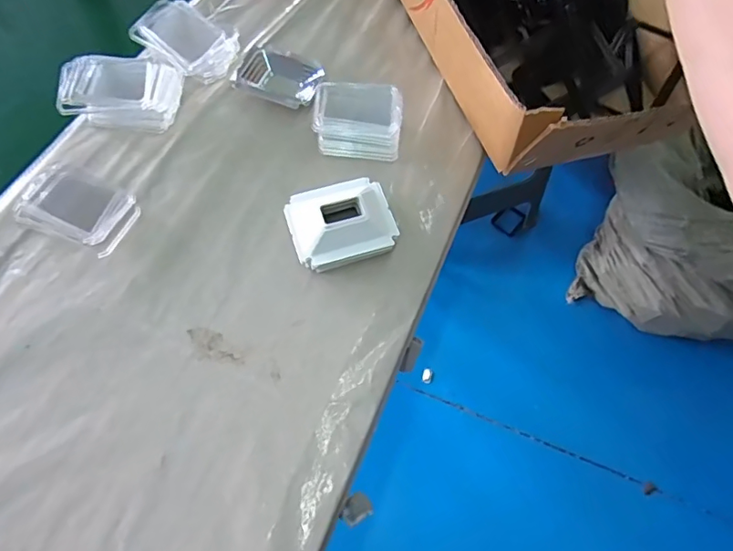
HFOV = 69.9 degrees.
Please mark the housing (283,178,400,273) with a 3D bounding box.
[{"bbox_3d":[-0.020,-0.044,0.414,0.079,0.031,0.064,-14,64,-11],"label":"housing"}]

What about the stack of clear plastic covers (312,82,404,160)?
[{"bbox_3d":[-0.008,-0.138,0.467,0.075,0.032,0.062,5,62,-1],"label":"stack of clear plastic covers"}]

